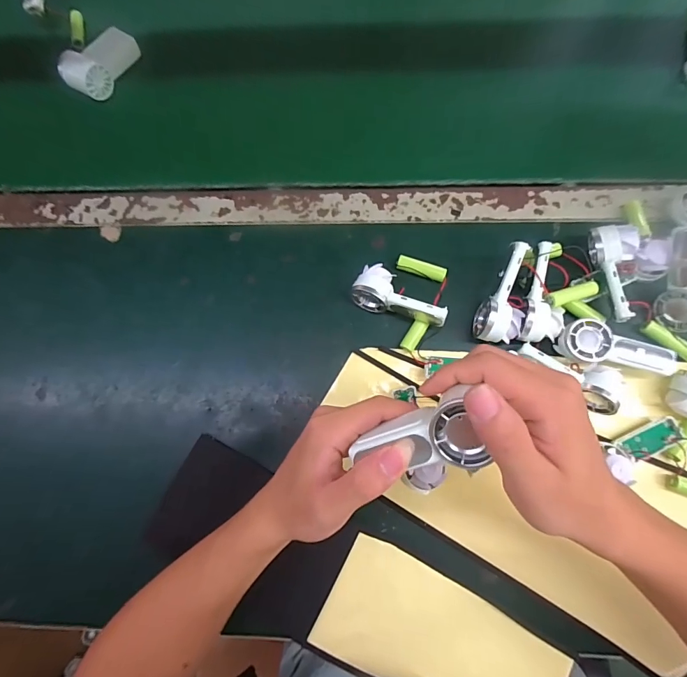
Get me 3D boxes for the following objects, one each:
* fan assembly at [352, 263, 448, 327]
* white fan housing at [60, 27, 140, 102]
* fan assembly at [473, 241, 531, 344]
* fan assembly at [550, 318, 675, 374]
[{"bbox_3d":[0.056,-0.039,0.378,0.091,0.031,0.037,25,80,8],"label":"fan assembly"},{"bbox_3d":[-0.303,-0.346,0.481,0.042,0.036,0.095,28,80,8],"label":"white fan housing"},{"bbox_3d":[0.153,-0.042,0.363,0.037,0.033,0.091,14,100,3],"label":"fan assembly"},{"bbox_3d":[0.248,0.008,0.357,0.094,0.027,0.038,9,78,5],"label":"fan assembly"}]

